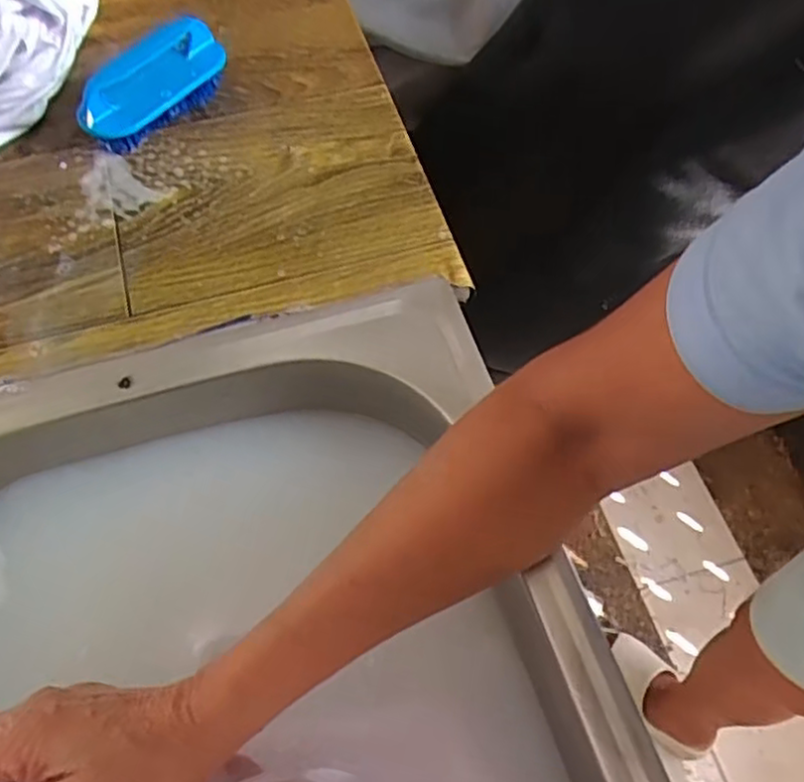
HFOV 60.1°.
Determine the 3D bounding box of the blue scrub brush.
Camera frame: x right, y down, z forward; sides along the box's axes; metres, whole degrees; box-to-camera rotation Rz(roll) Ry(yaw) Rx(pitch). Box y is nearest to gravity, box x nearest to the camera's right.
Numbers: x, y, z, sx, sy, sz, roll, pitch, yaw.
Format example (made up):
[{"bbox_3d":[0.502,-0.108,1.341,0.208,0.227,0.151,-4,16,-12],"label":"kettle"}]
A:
[{"bbox_3d":[-0.184,-0.229,0.521,0.040,0.049,0.127,32,65,18],"label":"blue scrub brush"}]

